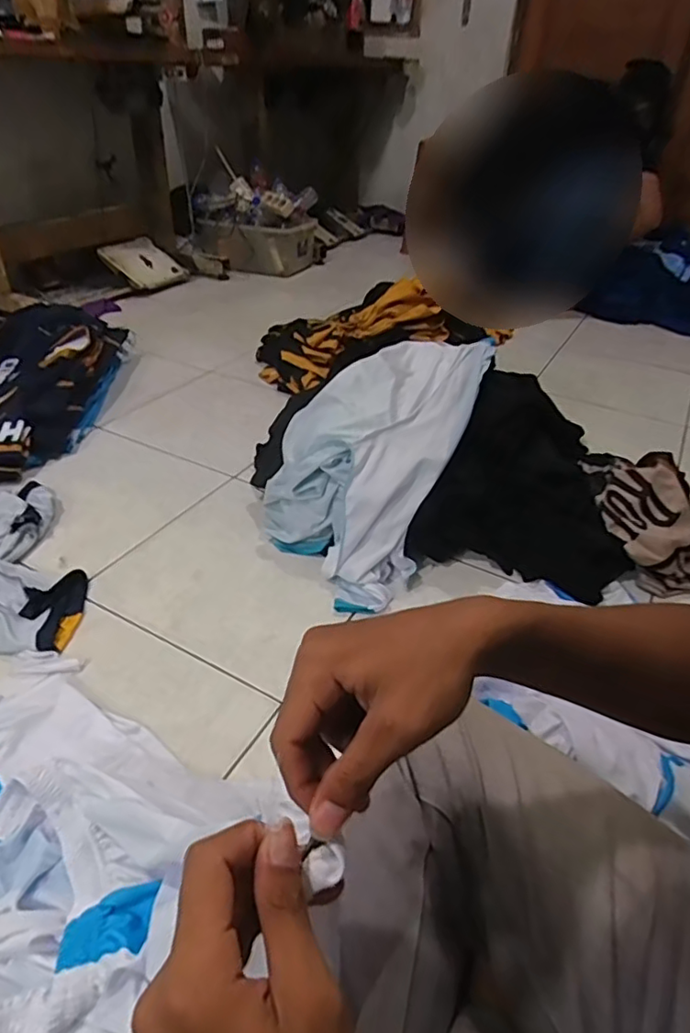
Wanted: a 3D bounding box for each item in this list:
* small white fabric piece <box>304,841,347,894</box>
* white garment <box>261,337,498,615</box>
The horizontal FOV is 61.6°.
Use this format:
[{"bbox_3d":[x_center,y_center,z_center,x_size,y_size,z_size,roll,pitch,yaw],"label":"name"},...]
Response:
[{"bbox_3d":[-0.008,0.160,0.267,0.017,0.004,0.017,-8,37,-17],"label":"small white fabric piece"},{"bbox_3d":[0.051,-0.110,1.060,0.280,0.299,0.453,18,38,19],"label":"white garment"}]

